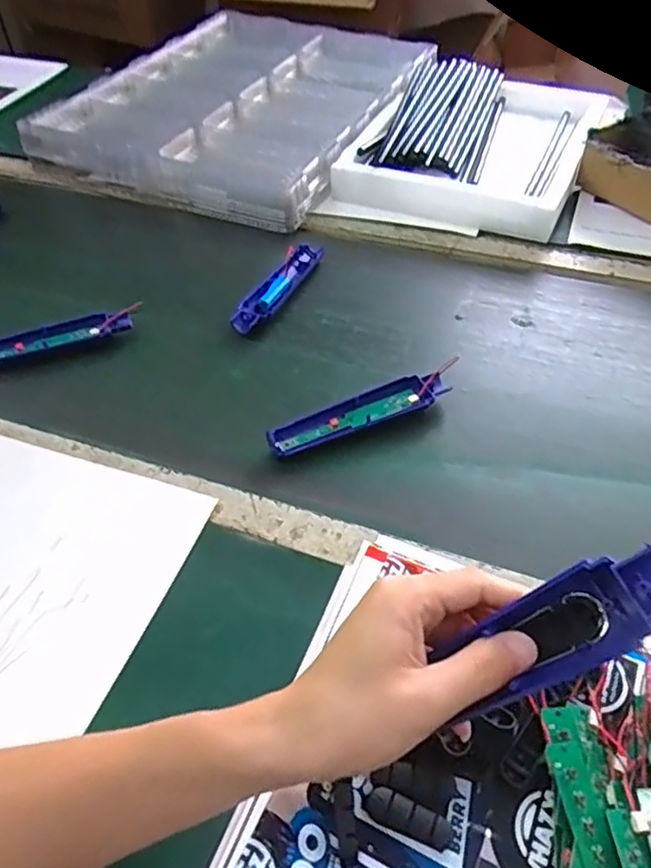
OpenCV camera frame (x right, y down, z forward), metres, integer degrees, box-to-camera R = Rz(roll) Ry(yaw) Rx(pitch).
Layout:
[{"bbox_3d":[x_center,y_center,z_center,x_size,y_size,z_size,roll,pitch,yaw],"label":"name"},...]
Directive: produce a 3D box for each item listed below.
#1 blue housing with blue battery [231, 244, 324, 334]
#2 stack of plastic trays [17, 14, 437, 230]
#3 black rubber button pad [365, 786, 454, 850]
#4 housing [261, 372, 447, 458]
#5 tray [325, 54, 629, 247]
[{"bbox_3d":[-0.052,-0.163,0.699,0.031,0.016,0.170,19,51,18],"label":"blue housing with blue battery"},{"bbox_3d":[-0.106,-0.539,1.003,0.441,0.058,0.643,21,52,19],"label":"stack of plastic trays"},{"bbox_3d":[0.045,0.210,0.347,0.047,0.011,0.016,16,51,16],"label":"black rubber button pad"},{"bbox_3d":[0.029,-0.018,0.565,0.167,0.020,0.034,-18,50,-14],"label":"housing"},{"bbox_3d":[0.216,-0.406,0.880,0.294,0.062,0.386,18,51,17],"label":"tray"}]

